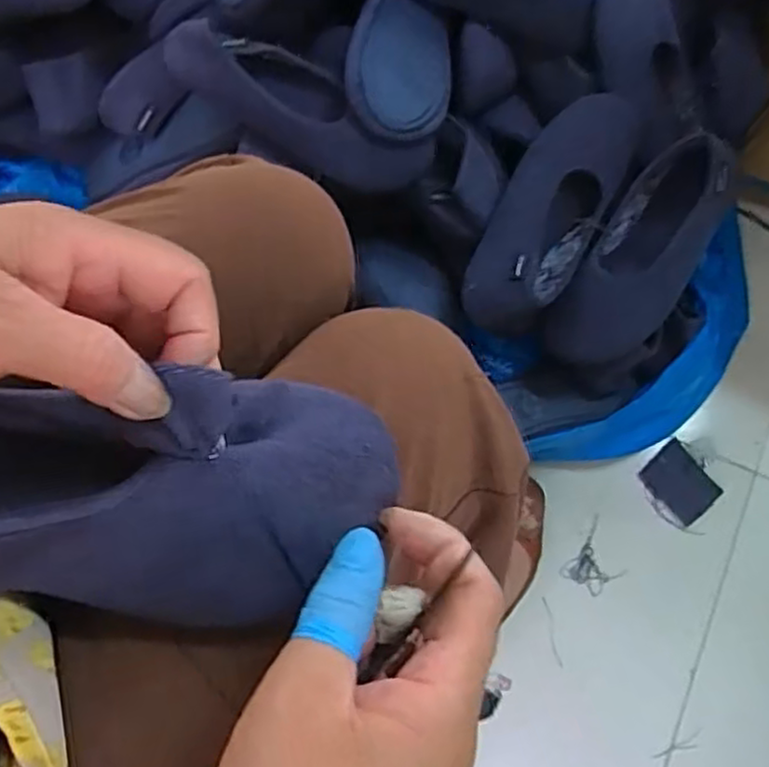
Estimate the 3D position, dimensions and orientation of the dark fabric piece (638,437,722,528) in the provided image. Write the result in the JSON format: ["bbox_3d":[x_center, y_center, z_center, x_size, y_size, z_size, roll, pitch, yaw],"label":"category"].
[{"bbox_3d":[0.325,0.109,0.785,0.060,0.005,0.076,-39,79,-11],"label":"dark fabric piece"}]

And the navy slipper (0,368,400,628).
[{"bbox_3d":[-0.111,0.039,0.247,0.223,0.065,0.083,3,75,-12],"label":"navy slipper"}]

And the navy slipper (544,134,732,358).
[{"bbox_3d":[0.248,-0.121,0.682,0.095,0.059,0.233,35,90,7],"label":"navy slipper"}]

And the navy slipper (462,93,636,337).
[{"bbox_3d":[0.159,-0.162,0.702,0.096,0.086,0.254,31,88,7],"label":"navy slipper"}]

